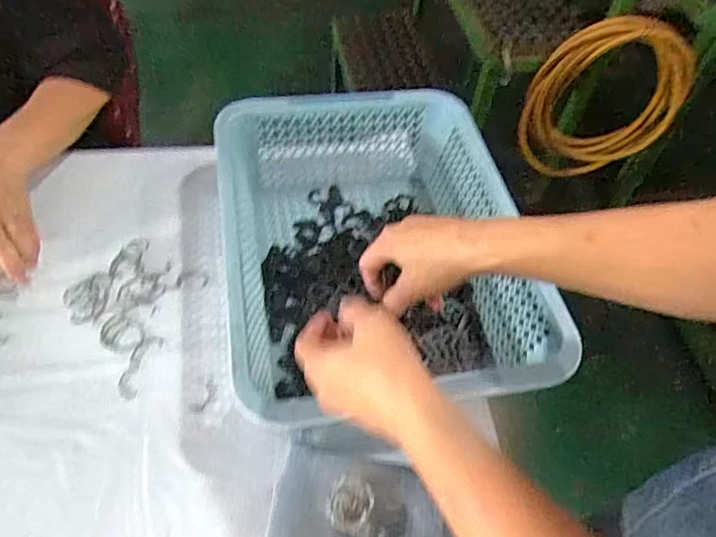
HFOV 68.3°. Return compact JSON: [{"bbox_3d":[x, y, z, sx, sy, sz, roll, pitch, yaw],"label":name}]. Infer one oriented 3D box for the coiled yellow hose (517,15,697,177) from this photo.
[{"bbox_3d":[0.576,-0.377,1.219,0.377,0.378,0.080,-1,54,-5],"label":"coiled yellow hose"}]

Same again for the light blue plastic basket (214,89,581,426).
[{"bbox_3d":[0.014,-0.017,0.564,0.289,0.124,0.377,-7,54,-9],"label":"light blue plastic basket"}]

